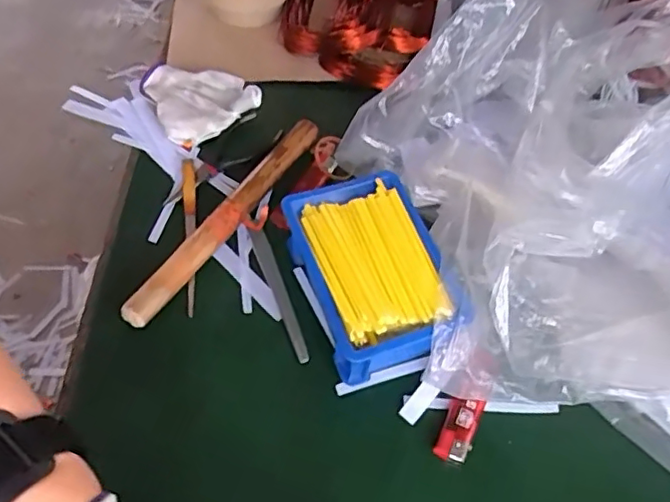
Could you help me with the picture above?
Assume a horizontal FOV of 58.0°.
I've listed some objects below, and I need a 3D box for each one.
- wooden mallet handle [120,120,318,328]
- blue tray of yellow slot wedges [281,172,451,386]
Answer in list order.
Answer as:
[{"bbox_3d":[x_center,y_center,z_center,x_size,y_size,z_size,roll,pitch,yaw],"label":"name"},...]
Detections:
[{"bbox_3d":[-0.087,-0.028,0.500,0.024,0.025,0.232,30,60,18],"label":"wooden mallet handle"},{"bbox_3d":[0.026,0.018,0.458,0.092,0.057,0.151,-16,57,-12],"label":"blue tray of yellow slot wedges"}]

